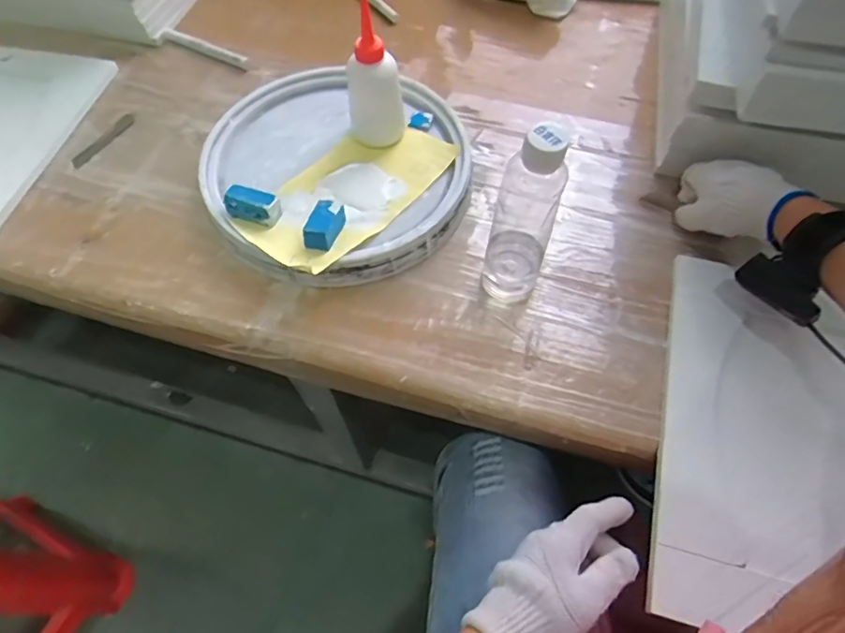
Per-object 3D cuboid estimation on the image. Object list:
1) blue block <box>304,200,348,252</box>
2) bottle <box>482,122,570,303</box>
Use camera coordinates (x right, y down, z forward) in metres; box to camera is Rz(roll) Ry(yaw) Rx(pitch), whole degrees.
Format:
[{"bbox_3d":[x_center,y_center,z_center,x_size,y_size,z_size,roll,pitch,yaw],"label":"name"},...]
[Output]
[{"bbox_3d":[-0.097,-0.092,0.526,0.030,0.020,0.050,14,60,5],"label":"blue block"},{"bbox_3d":[0.091,-0.084,0.462,0.056,0.188,0.054,12,61,7],"label":"bottle"}]

